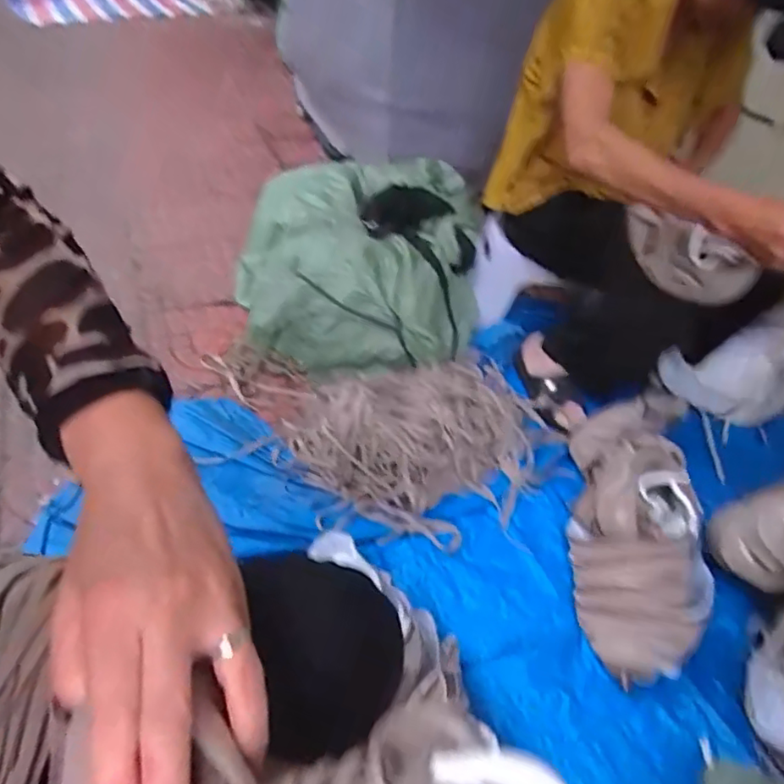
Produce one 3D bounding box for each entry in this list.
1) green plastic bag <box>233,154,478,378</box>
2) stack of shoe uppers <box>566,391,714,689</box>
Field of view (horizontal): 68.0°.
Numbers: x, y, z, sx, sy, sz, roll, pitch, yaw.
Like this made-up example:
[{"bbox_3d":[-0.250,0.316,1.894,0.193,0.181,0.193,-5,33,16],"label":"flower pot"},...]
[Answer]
[{"bbox_3d":[-0.058,-0.284,1.274,0.492,0.255,0.495,8,41,0],"label":"green plastic bag"},{"bbox_3d":[0.367,0.187,0.867,0.157,0.160,0.400,12,41,4],"label":"stack of shoe uppers"}]

